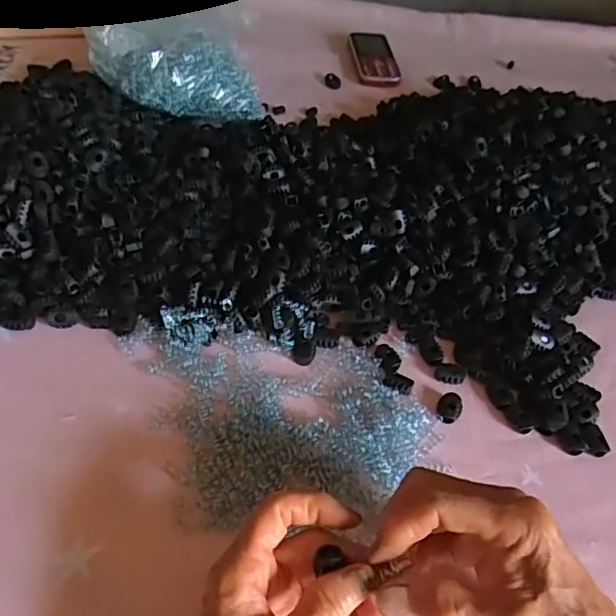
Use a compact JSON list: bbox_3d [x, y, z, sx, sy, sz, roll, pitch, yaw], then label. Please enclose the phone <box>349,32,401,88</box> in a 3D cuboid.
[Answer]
[{"bbox_3d":[0.088,-0.332,0.737,0.053,0.015,0.126,-1,49,-6],"label":"phone"}]

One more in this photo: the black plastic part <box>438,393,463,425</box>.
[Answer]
[{"bbox_3d":[0.103,0.072,0.402,0.017,0.006,0.023,25,52,15],"label":"black plastic part"}]

